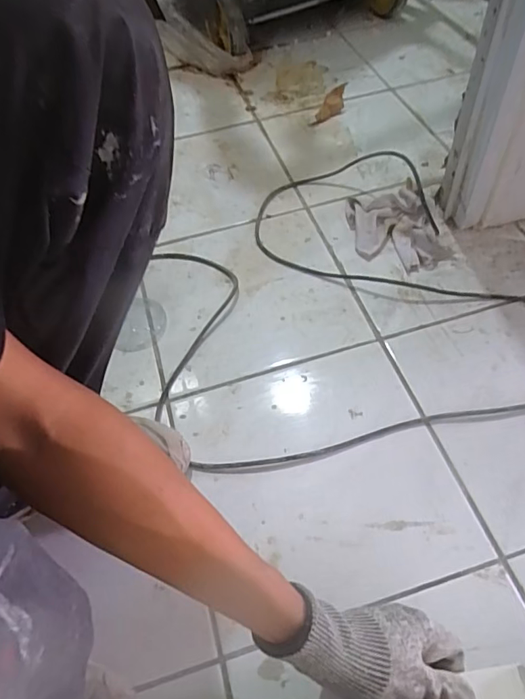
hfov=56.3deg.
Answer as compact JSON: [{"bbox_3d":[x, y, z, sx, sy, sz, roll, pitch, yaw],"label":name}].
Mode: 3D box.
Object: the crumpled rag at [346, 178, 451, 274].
[{"bbox_3d":[0.205,-0.192,0.775,0.124,0.031,0.160,-13,55,-5],"label":"crumpled rag"}]

